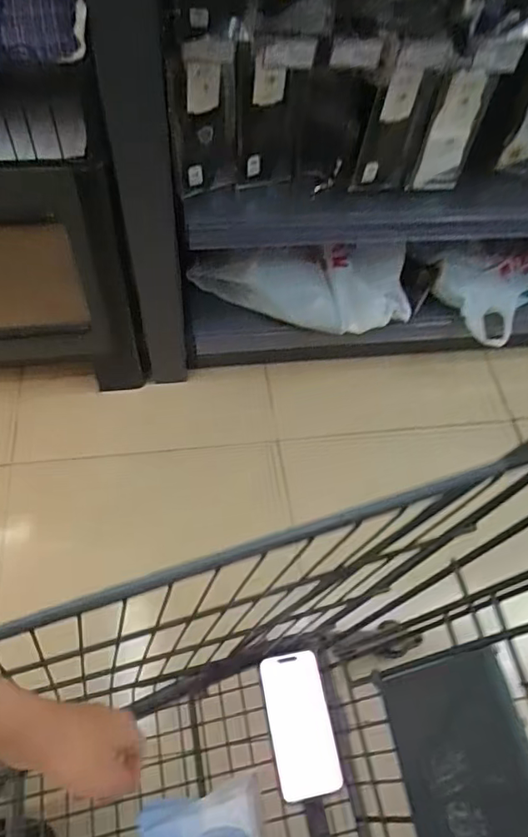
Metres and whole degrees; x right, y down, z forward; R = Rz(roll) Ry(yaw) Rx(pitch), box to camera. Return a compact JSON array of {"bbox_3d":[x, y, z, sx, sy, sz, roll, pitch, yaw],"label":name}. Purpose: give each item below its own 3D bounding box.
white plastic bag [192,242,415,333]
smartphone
[{"bbox_3d":[0.086,-0.292,1.233,0.470,0.179,0.161,-3,58,-7],"label":"white plastic bag"},{"bbox_3d":[0.041,0.345,0.635,0.070,0.011,0.143,-8,59,-10],"label":"smartphone"}]

